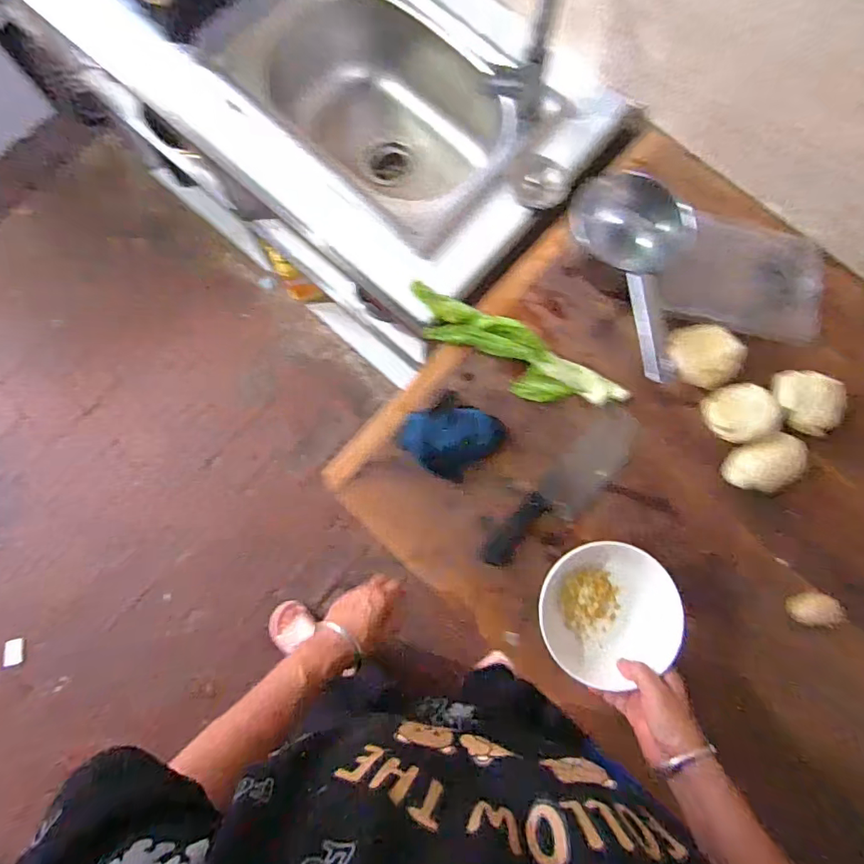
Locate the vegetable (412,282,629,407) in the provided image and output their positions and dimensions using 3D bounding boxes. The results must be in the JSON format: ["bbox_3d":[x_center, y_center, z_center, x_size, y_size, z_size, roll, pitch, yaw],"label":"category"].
[{"bbox_3d":[0.102,-0.105,0.660,0.323,0.035,0.081,32,82,4],"label":"vegetable"}]

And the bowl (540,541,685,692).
[{"bbox_3d":[0.185,0.192,0.518,0.128,0.062,0.135,0,75,0],"label":"bowl"}]

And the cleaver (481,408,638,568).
[{"bbox_3d":[0.177,0.077,0.632,0.070,0.022,0.261,42,80,7],"label":"cleaver"}]

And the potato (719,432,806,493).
[{"bbox_3d":[0.433,0.041,0.626,0.091,0.049,0.069,-15,82,-3],"label":"potato"}]

